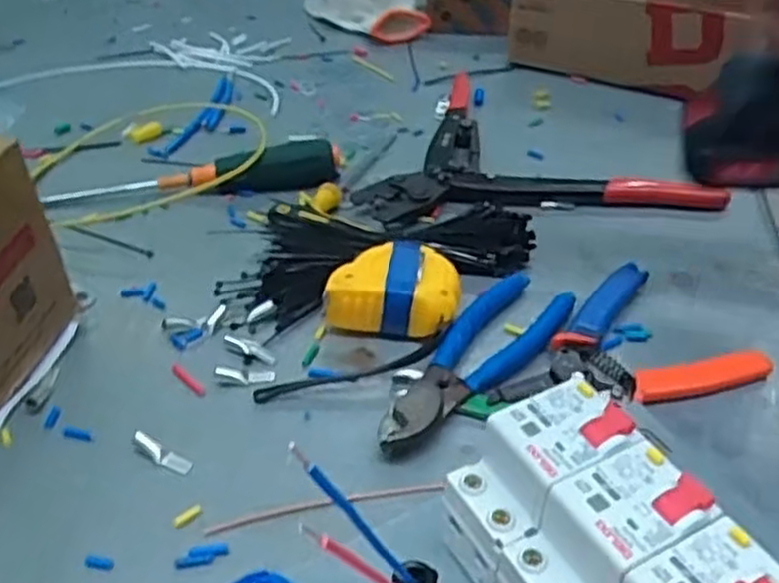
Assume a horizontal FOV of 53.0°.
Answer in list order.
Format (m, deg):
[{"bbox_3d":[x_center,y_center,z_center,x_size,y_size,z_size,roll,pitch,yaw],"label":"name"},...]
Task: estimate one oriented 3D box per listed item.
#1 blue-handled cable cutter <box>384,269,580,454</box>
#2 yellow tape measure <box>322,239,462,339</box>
[{"bbox_3d":[0.050,0.037,0.421,0.048,0.015,0.159,22,41,26],"label":"blue-handled cable cutter"},{"bbox_3d":[0.004,-0.003,0.455,0.072,0.034,0.056,7,36,9],"label":"yellow tape measure"}]

